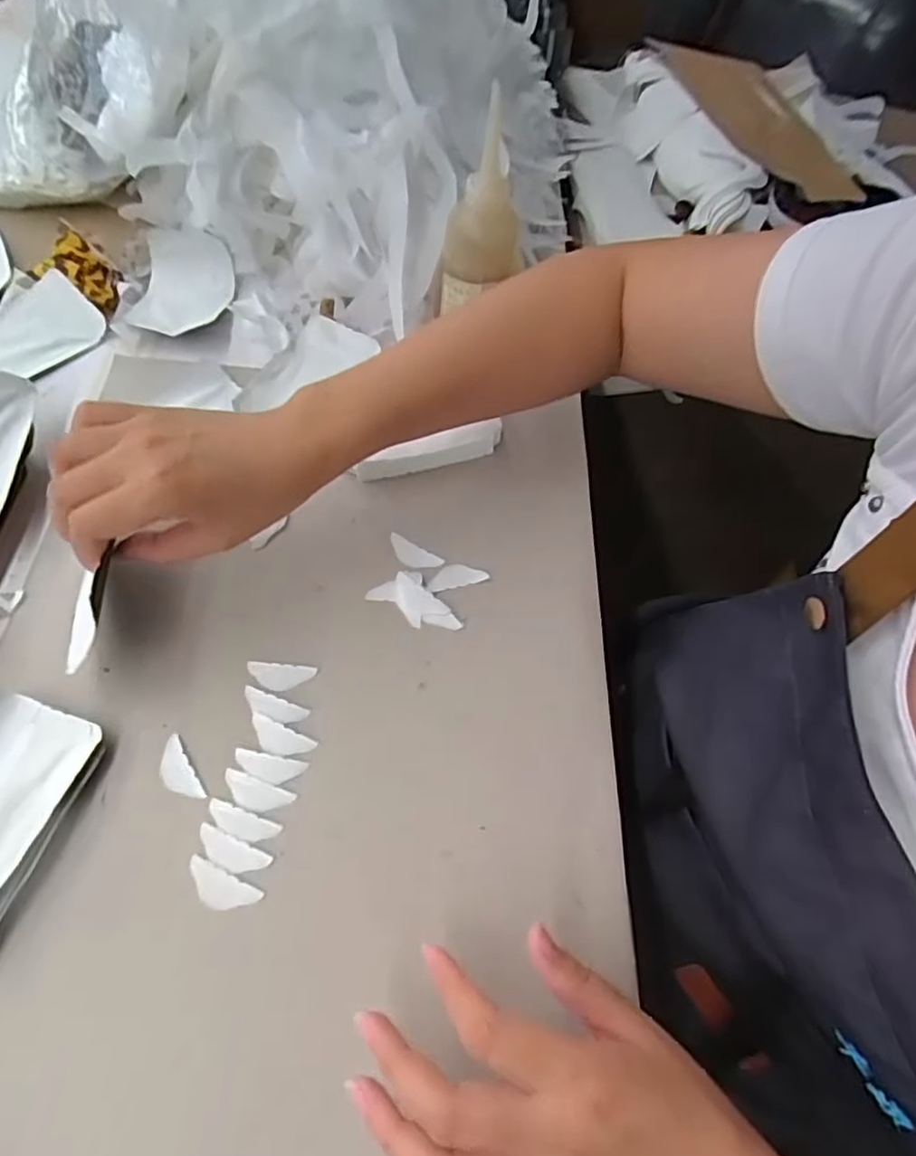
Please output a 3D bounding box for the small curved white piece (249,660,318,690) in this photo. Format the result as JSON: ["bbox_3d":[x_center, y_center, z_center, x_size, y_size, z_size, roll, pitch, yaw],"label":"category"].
[{"bbox_3d":[-0.106,0.058,0.376,0.040,0.004,0.016,6,60,-1],"label":"small curved white piece"}]

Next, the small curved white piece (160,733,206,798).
[{"bbox_3d":[-0.154,0.106,0.346,0.015,0.004,0.039,-29,66,-19],"label":"small curved white piece"}]

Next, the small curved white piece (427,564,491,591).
[{"bbox_3d":[-0.001,-0.002,0.418,0.040,0.004,0.017,-11,61,-10],"label":"small curved white piece"}]

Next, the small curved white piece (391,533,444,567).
[{"bbox_3d":[-0.030,-0.016,0.425,0.039,0.004,0.016,27,62,11],"label":"small curved white piece"}]

